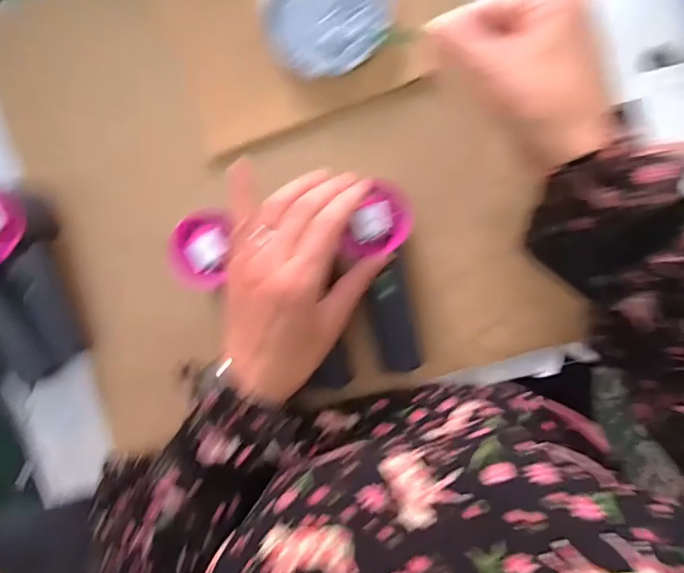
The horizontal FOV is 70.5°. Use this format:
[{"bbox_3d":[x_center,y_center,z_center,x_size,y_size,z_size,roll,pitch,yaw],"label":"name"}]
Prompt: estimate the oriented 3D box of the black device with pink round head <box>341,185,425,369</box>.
[{"bbox_3d":[0.035,-0.003,0.389,0.050,0.027,0.153,-8,111,5],"label":"black device with pink round head"}]

